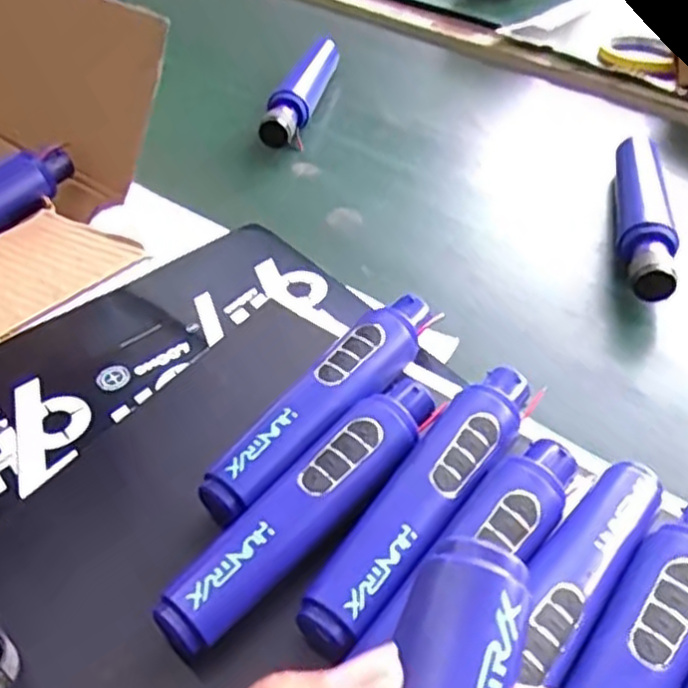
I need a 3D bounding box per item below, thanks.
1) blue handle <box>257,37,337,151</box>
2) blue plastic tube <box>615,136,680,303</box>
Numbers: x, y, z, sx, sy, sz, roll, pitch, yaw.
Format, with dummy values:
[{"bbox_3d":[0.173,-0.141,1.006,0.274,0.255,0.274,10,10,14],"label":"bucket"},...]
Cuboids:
[{"bbox_3d":[-0.040,-0.252,0.721,0.033,0.028,0.188,8,45,10],"label":"blue handle"},{"bbox_3d":[0.225,-0.102,0.555,0.038,0.035,0.198,8,45,10],"label":"blue plastic tube"}]

